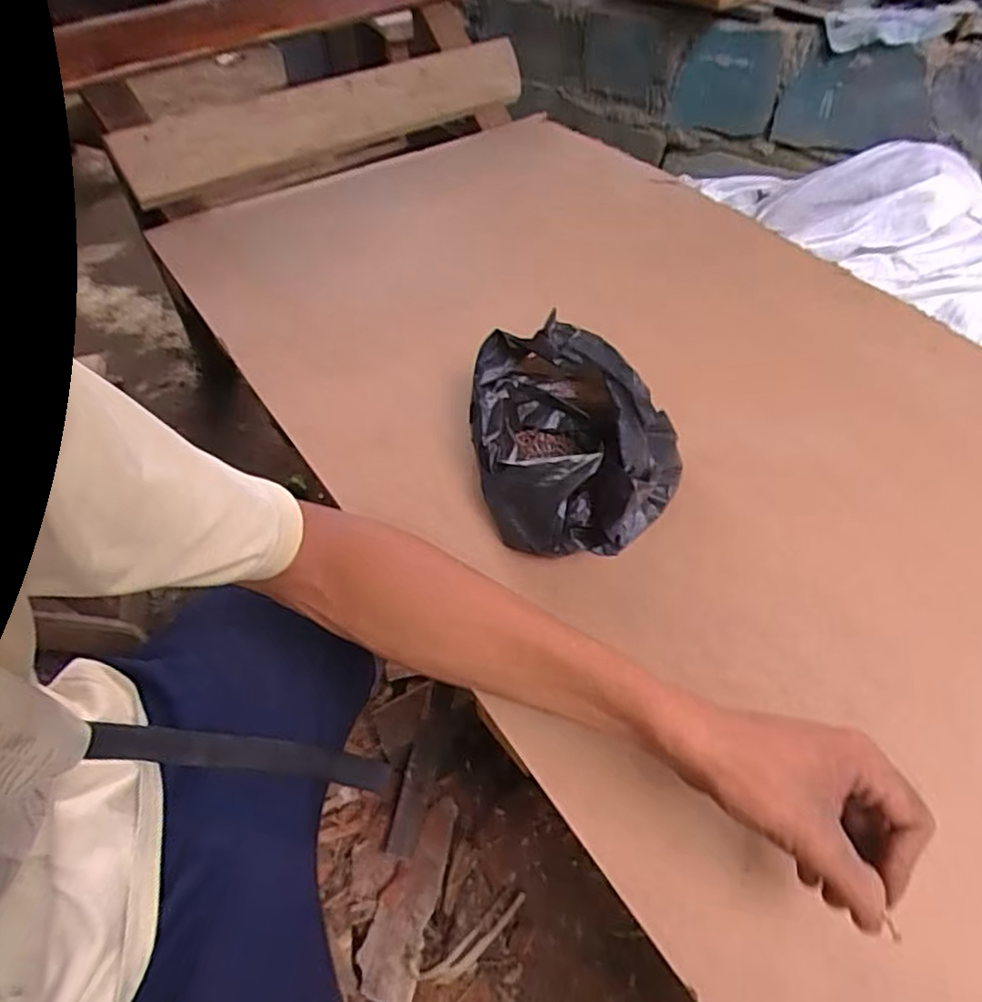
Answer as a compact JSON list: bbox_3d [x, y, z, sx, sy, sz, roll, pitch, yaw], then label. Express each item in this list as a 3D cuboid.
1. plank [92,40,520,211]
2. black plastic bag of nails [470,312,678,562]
[{"bbox_3d":[-0.227,-0.538,0.953,0.586,0.094,0.043,-19,14,-8],"label":"plank"},{"bbox_3d":[0.072,-0.051,0.563,0.173,0.087,0.194,-2,49,5],"label":"black plastic bag of nails"}]

